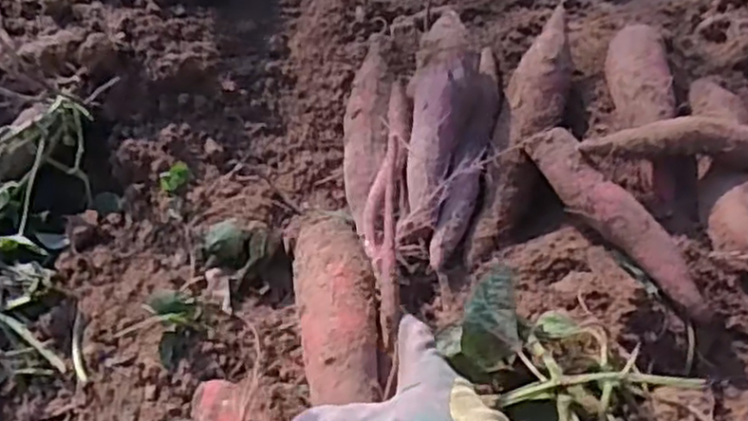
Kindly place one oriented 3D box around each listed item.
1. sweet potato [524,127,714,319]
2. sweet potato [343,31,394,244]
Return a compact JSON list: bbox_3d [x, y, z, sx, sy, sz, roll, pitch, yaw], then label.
[{"bbox_3d":[0.208,0.010,0.627,0.042,0.037,0.202,-36,69,-13],"label":"sweet potato"},{"bbox_3d":[-0.007,-0.077,0.711,0.044,0.042,0.215,3,65,4],"label":"sweet potato"}]

